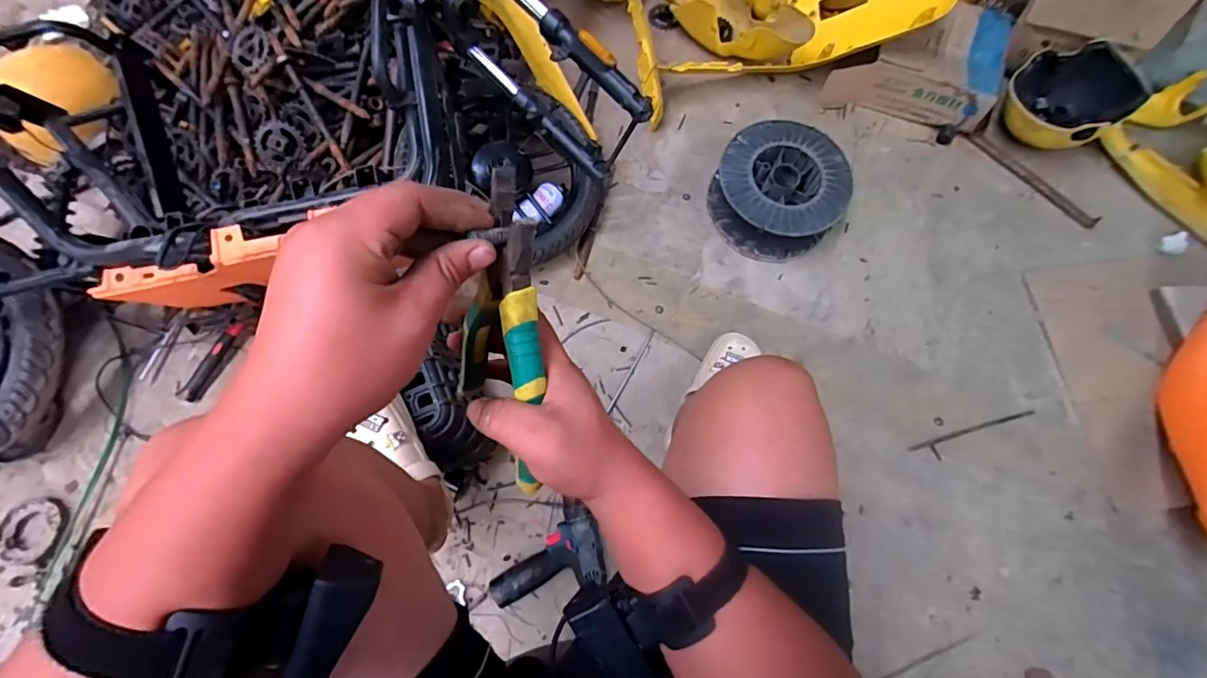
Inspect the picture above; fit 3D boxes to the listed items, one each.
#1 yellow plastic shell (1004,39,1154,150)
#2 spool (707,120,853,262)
[{"bbox_3d":[0.996,-0.519,1.125,0.210,0.160,0.210,-30,76,-11],"label":"yellow plastic shell"},{"bbox_3d":[0.366,-0.310,1.096,0.261,0.130,0.256,1,73,-2],"label":"spool"}]

